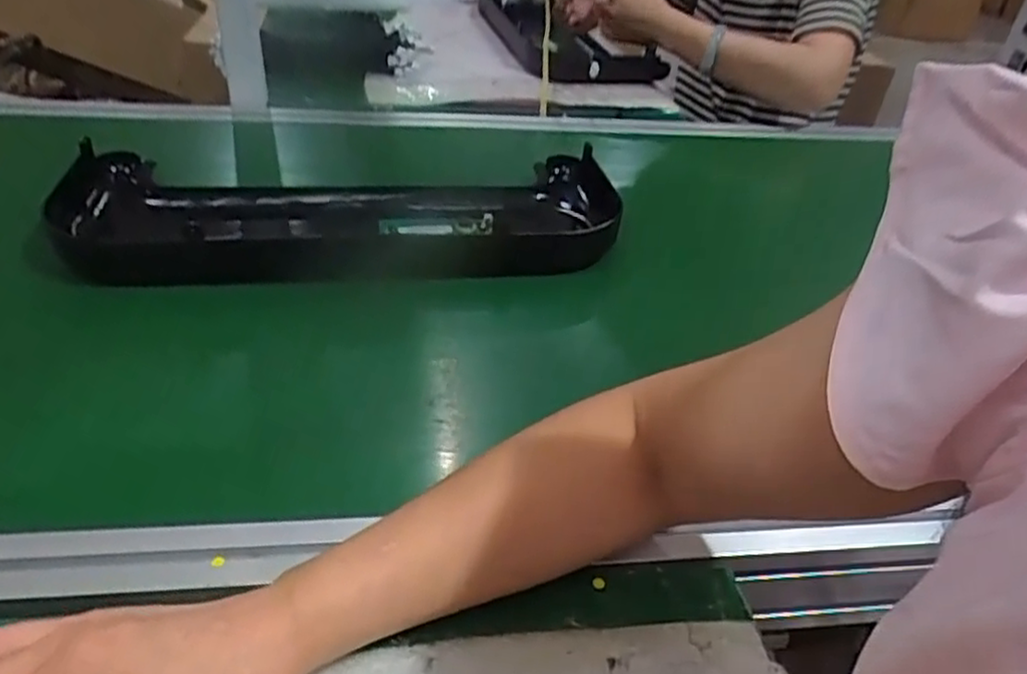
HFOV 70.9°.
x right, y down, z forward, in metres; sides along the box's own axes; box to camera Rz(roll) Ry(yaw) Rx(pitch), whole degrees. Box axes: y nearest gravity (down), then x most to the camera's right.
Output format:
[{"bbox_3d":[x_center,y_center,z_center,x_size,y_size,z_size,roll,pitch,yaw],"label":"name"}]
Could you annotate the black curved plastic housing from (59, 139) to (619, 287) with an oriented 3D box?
[{"bbox_3d":[-0.152,-0.119,0.661,0.497,0.043,0.202,-4,37,-13],"label":"black curved plastic housing"}]

